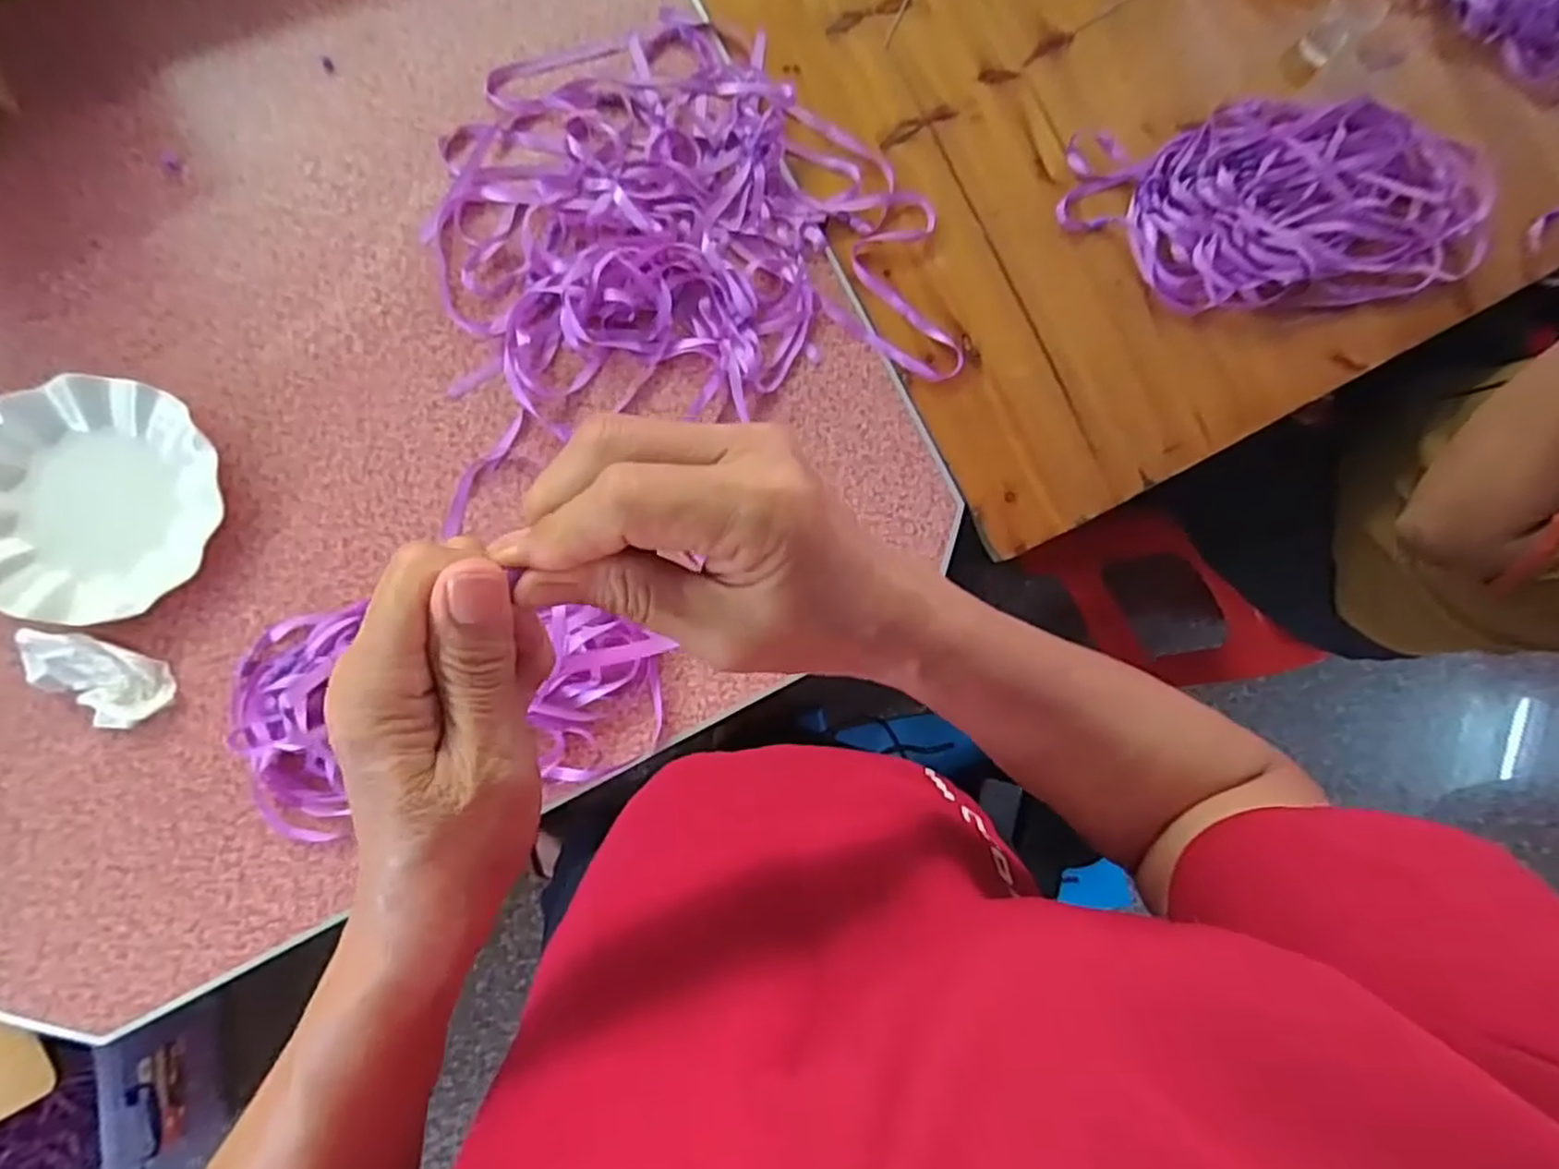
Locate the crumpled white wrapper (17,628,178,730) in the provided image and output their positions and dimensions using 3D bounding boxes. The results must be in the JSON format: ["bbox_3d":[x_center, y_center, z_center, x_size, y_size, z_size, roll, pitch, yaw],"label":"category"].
[{"bbox_3d":[-0.518,0.072,0.554,0.096,0.027,0.056,27,83,-4],"label":"crumpled white wrapper"}]

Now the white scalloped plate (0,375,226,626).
[{"bbox_3d":[-0.530,-0.063,0.567,0.177,0.024,0.179,1,86,-7],"label":"white scalloped plate"}]

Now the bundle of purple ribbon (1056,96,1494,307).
[{"bbox_3d":[0.487,-0.369,0.704,0.430,0.025,0.200,-10,87,-8],"label":"bundle of purple ribbon"}]

